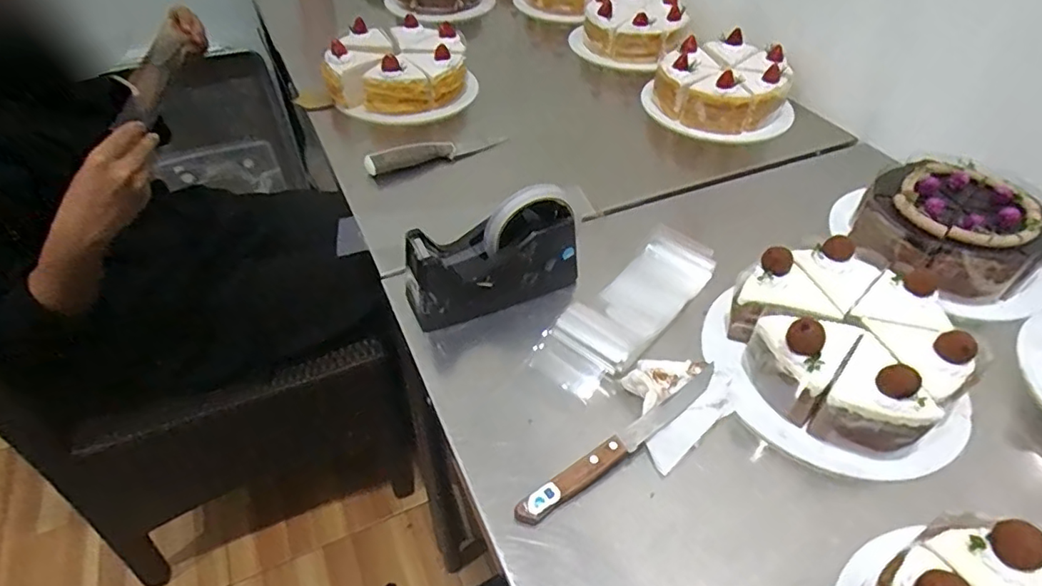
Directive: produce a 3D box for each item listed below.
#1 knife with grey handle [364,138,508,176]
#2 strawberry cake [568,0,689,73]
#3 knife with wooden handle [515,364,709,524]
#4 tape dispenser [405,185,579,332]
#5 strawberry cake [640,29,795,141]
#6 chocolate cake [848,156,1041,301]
[{"bbox_3d":[-0.109,-0.185,0.733,0.185,0.030,0.025,-17,49,-18],"label":"knife with grey handle"},{"bbox_3d":[0.177,-0.447,0.954,0.184,0.084,0.161,8,46,6],"label":"strawberry cake"},{"bbox_3d":[0.081,0.111,0.428,0.197,0.011,0.018,-26,52,-25],"label":"knife with wooden handle"},{"bbox_3d":[-0.026,-0.034,0.518,0.163,0.096,0.052,-13,48,-14],"label":"tape dispenser"},{"bbox_3d":[0.280,-0.291,0.793,0.161,0.079,0.181,-21,50,-21],"label":"strawberry cake"},{"bbox_3d":[0.428,-0.062,0.569,0.191,0.059,0.162,-34,56,-30],"label":"chocolate cake"}]

